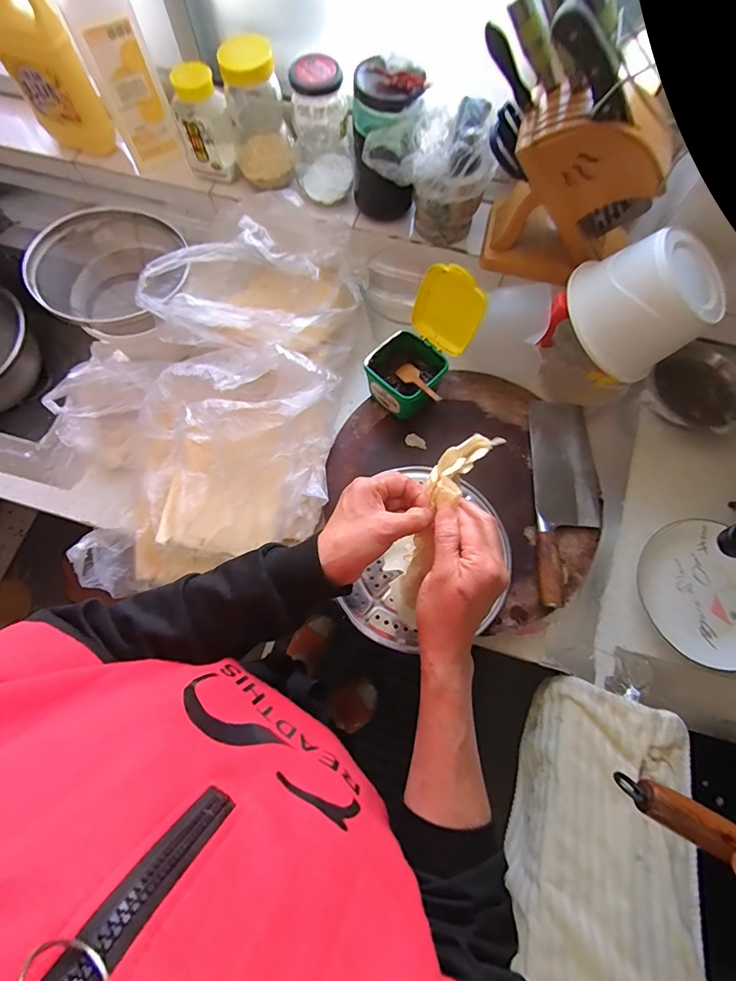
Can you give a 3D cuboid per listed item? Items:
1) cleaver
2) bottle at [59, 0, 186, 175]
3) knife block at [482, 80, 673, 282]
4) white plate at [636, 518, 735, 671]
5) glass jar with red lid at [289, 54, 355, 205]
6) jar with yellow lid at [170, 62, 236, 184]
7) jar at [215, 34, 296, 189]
[{"bbox_3d":[0.281,0.006,0.607,0.093,0.034,0.303,5,72,1],"label":"cleaver"},{"bbox_3d":[-0.354,-0.601,0.628,0.091,0.227,0.054,-21,73,-7],"label":"bottle"},{"bbox_3d":[0.279,-0.405,0.591,0.183,0.213,0.094,14,72,4],"label":"knife block"},{"bbox_3d":[0.474,0.138,0.600,0.180,0.045,0.177,0,72,0],"label":"white plate"},{"bbox_3d":[-0.069,-0.525,0.631,0.077,0.161,0.071,-19,73,-7],"label":"glass jar with red lid"},{"bbox_3d":[-0.254,-0.566,0.660,0.069,0.110,0.072,0,72,0],"label":"jar with yellow lid"},{"bbox_3d":[-0.160,-0.548,0.633,0.087,0.153,0.083,0,72,0],"label":"jar"}]

